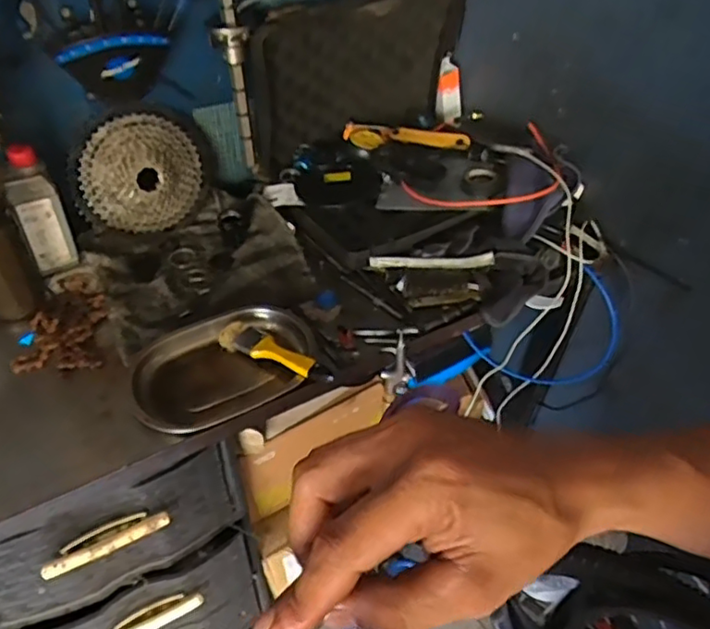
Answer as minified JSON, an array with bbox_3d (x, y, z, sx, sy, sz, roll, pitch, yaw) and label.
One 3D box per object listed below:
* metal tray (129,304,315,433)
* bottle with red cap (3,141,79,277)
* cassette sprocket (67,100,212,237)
[{"bbox_3d":[-0.159,0.054,0.734,0.218,0.029,0.168,-18,49,-19],"label":"metal tray"},{"bbox_3d":[-0.414,-0.131,0.796,0.060,0.176,0.055,-19,49,-19],"label":"bottle with red cap"},{"bbox_3d":[-0.302,-0.200,0.862,0.197,0.186,0.058,-32,36,-17],"label":"cassette sprocket"}]

